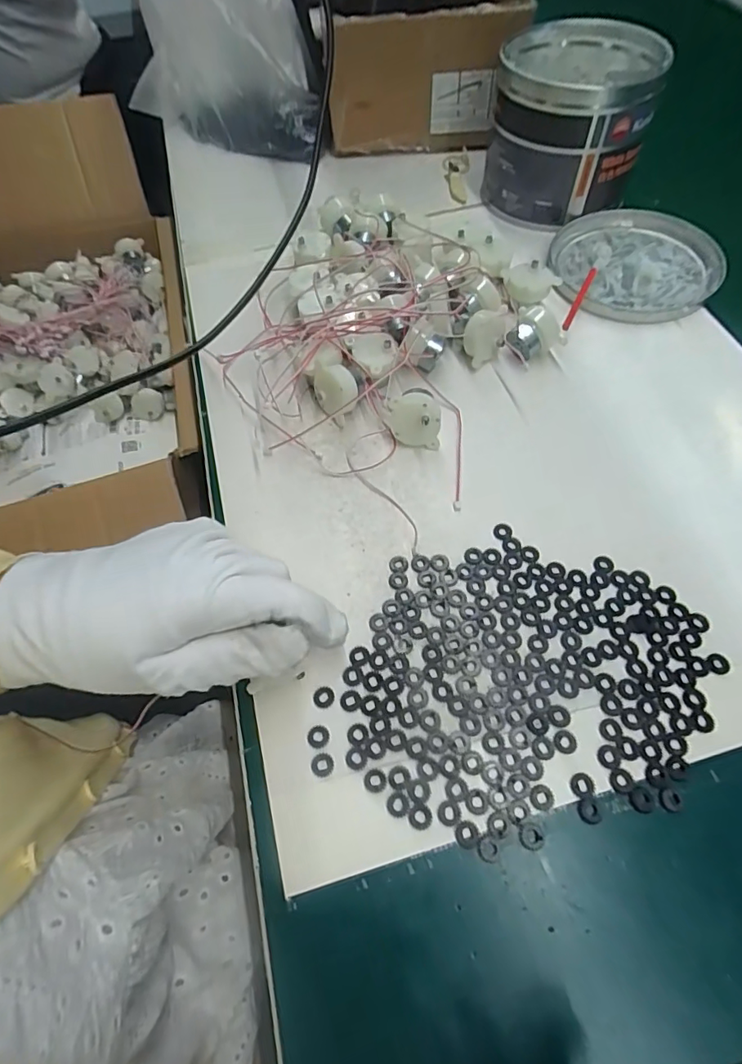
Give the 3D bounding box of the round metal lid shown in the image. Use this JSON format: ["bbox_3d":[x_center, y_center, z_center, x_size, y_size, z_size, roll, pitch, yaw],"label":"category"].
[{"bbox_3d":[0.215,-0.221,0.416,0.129,0.016,0.136,-1,60,2],"label":"round metal lid"}]

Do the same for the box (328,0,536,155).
[{"bbox_3d":[0.047,-0.500,0.529,0.192,0.112,0.210,0,60,3],"label":"box"}]

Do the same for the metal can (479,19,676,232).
[{"bbox_3d":[0.167,-0.343,0.436,0.118,0.102,0.125,-1,60,2],"label":"metal can"}]

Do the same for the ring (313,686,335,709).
[{"bbox_3d":[-0.024,0.083,0.257,0.010,0.004,0.010,-1,60,2],"label":"ring"}]

